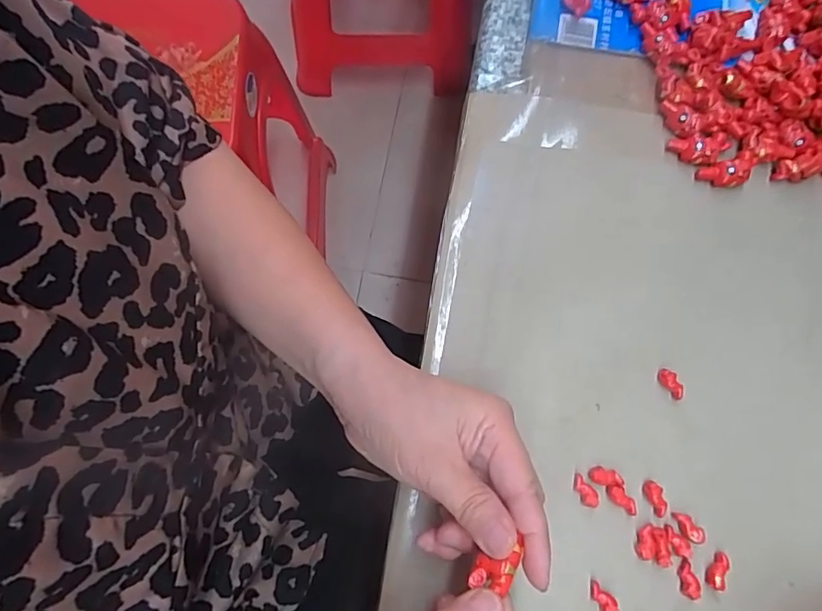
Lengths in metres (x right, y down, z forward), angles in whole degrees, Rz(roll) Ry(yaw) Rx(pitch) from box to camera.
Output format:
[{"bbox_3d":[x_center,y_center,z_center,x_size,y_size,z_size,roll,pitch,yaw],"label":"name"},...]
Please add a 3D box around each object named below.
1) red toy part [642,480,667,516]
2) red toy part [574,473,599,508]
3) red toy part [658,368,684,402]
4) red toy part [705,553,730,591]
[{"bbox_3d":[0.134,0.106,0.287,0.009,0.005,0.018,-21,78,-7],"label":"red toy part"},{"bbox_3d":[0.096,0.102,0.288,0.009,0.004,0.018,-26,78,-8],"label":"red toy part"},{"bbox_3d":[0.152,0.046,0.304,0.008,0.006,0.020,-34,80,-9],"label":"red toy part"},{"bbox_3d":[0.163,0.141,0.277,0.008,0.007,0.018,33,77,6],"label":"red toy part"}]

